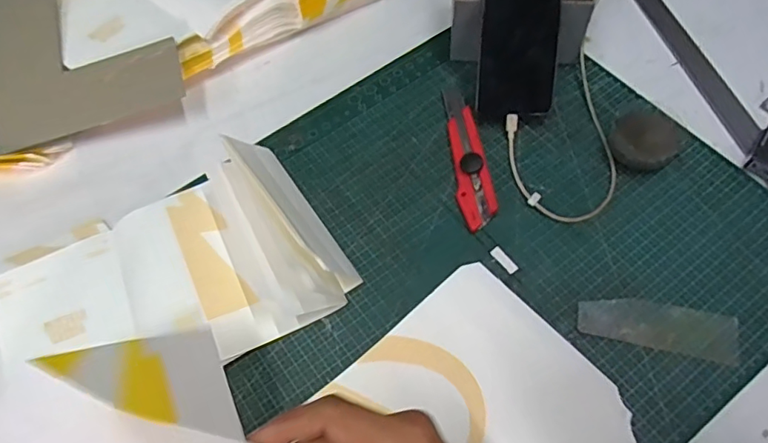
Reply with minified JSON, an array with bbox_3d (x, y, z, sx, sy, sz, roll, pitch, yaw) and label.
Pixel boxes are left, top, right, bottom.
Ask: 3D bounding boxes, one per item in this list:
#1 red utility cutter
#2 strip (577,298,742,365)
[{"bbox_3d":[0.082,-0.068,0.525,0.034,0.014,0.166,-7,60,1],"label":"red utility cutter"},{"bbox_3d":[0.222,0.083,0.439,0.120,0.004,0.040,11,62,10],"label":"strip"}]

